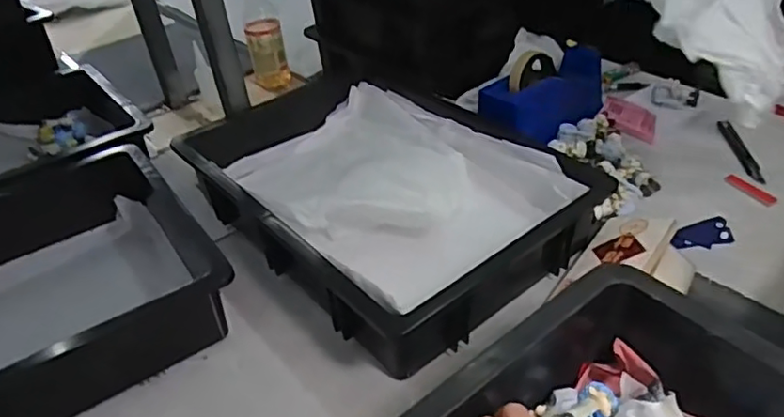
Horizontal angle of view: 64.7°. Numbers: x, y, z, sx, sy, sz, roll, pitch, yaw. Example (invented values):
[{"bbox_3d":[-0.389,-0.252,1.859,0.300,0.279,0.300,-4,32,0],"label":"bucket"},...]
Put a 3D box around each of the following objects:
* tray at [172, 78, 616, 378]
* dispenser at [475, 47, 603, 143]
[{"bbox_3d":[-0.008,-0.019,0.760,0.329,0.113,0.455,-27,41,-29],"label":"tray"},{"bbox_3d":[0.204,-0.155,0.843,0.227,0.098,0.080,-27,41,-25],"label":"dispenser"}]

